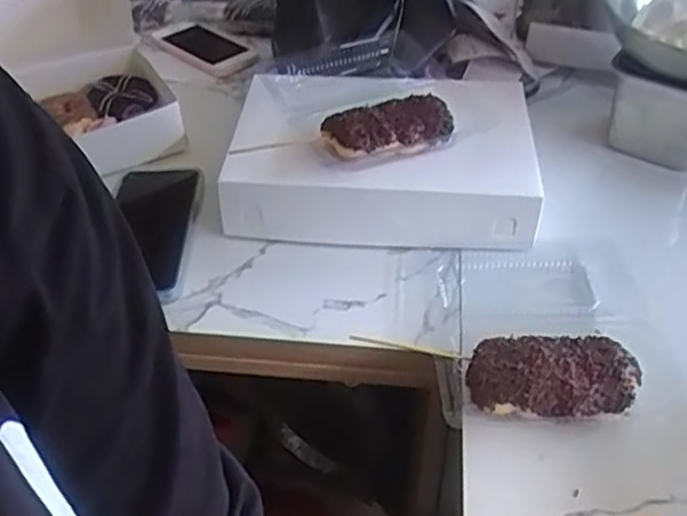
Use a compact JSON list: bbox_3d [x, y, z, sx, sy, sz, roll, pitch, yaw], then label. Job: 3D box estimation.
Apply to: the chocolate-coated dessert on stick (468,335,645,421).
[{"bbox_3d":[0.145,0.085,0.498,0.115,0.034,0.056,-2,43,-1],"label":"chocolate-coated dessert on stick"}]

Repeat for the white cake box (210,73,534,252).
[{"bbox_3d":[0.036,-0.101,0.662,0.265,0.082,0.185,3,43,5],"label":"white cake box"}]

